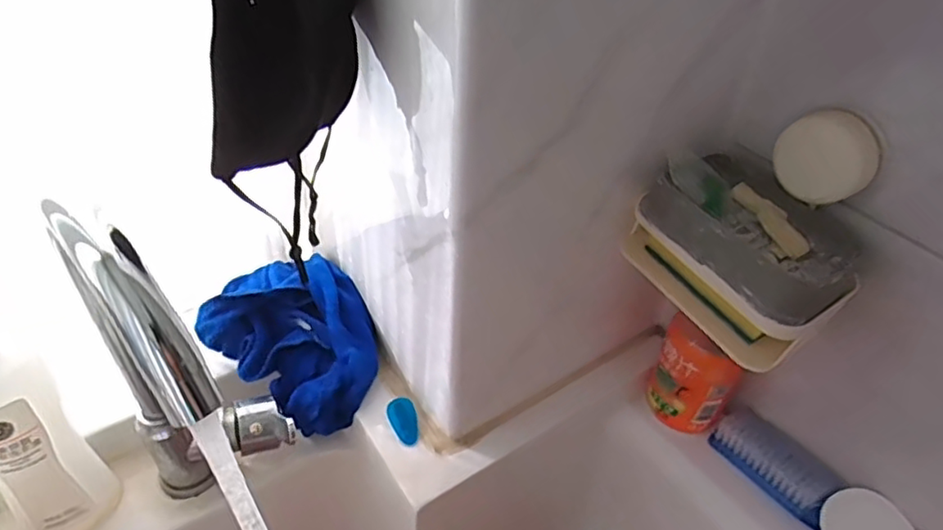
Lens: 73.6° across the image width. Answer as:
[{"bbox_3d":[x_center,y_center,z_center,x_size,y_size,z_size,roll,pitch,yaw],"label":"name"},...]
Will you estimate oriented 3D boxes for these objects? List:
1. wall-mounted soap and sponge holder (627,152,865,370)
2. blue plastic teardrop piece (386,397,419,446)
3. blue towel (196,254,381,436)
[{"bbox_3d":[0.176,-0.010,0.415,0.092,0.080,0.130,-26,51,-30],"label":"wall-mounted soap and sponge holder"},{"bbox_3d":[-0.053,0.123,0.498,0.022,0.014,0.035,-12,45,-19],"label":"blue plastic teardrop piece"},{"bbox_3d":[-0.141,0.061,0.534,0.147,0.072,0.115,29,47,24],"label":"blue towel"}]

